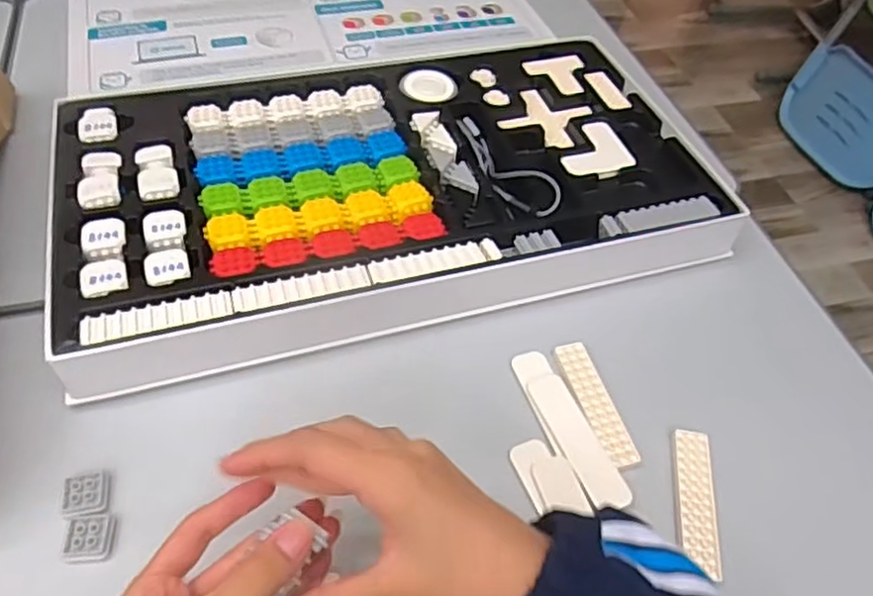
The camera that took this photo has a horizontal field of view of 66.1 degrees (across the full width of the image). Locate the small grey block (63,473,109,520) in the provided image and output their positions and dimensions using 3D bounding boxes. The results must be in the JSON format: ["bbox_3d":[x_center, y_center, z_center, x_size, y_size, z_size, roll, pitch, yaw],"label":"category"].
[{"bbox_3d":[-0.222,0.124,0.426,0.026,0.006,0.029,-11,53,-14],"label":"small grey block"}]

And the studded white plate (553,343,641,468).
[{"bbox_3d":[0.116,0.076,0.489,0.027,0.004,0.101,-11,53,-14],"label":"studded white plate"}]

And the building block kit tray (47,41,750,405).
[{"bbox_3d":[-0.036,-0.100,0.587,0.536,0.045,0.308,-11,53,-15],"label":"building block kit tray"}]

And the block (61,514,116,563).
[{"bbox_3d":[-0.214,0.146,0.409,0.029,0.005,0.028,-3,52,-8],"label":"block"}]

